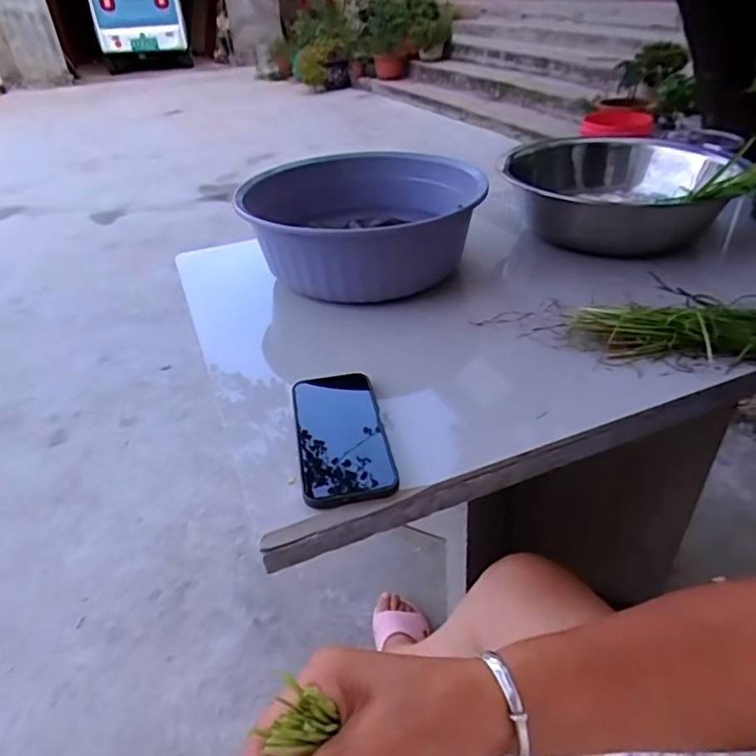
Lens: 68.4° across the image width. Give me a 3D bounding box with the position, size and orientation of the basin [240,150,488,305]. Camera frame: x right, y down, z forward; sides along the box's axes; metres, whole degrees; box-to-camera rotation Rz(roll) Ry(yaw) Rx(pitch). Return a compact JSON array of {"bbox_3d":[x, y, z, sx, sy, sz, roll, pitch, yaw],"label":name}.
[{"bbox_3d":[-0.024,-0.212,0.759,0.311,0.100,0.316,-2,36,1],"label":"basin"}]

